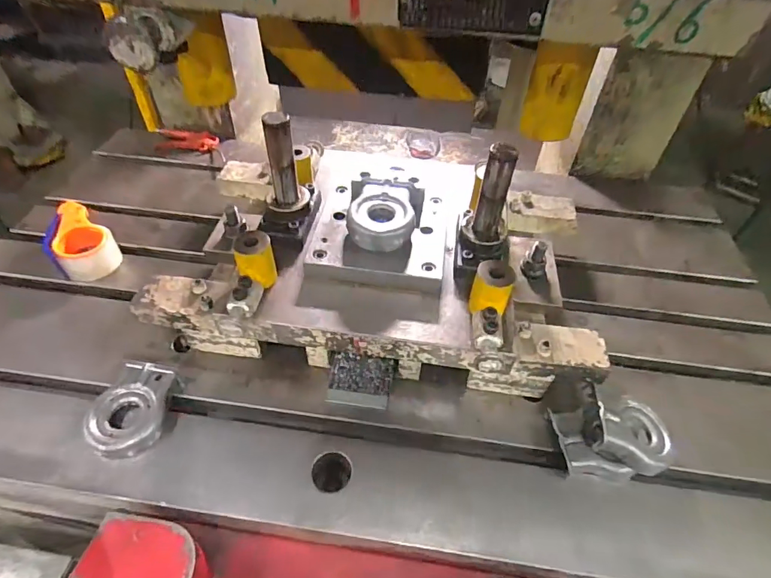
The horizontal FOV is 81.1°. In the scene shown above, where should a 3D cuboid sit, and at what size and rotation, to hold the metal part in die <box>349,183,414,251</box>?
[{"bbox_3d":[-0.006,-0.114,0.689,0.098,0.042,0.115,4,47,1],"label":"metal part in die"}]

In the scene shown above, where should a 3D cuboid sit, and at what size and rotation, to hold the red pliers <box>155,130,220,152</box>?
[{"bbox_3d":[-0.479,-0.357,1.074,0.155,0.032,0.063,11,47,8],"label":"red pliers"}]

